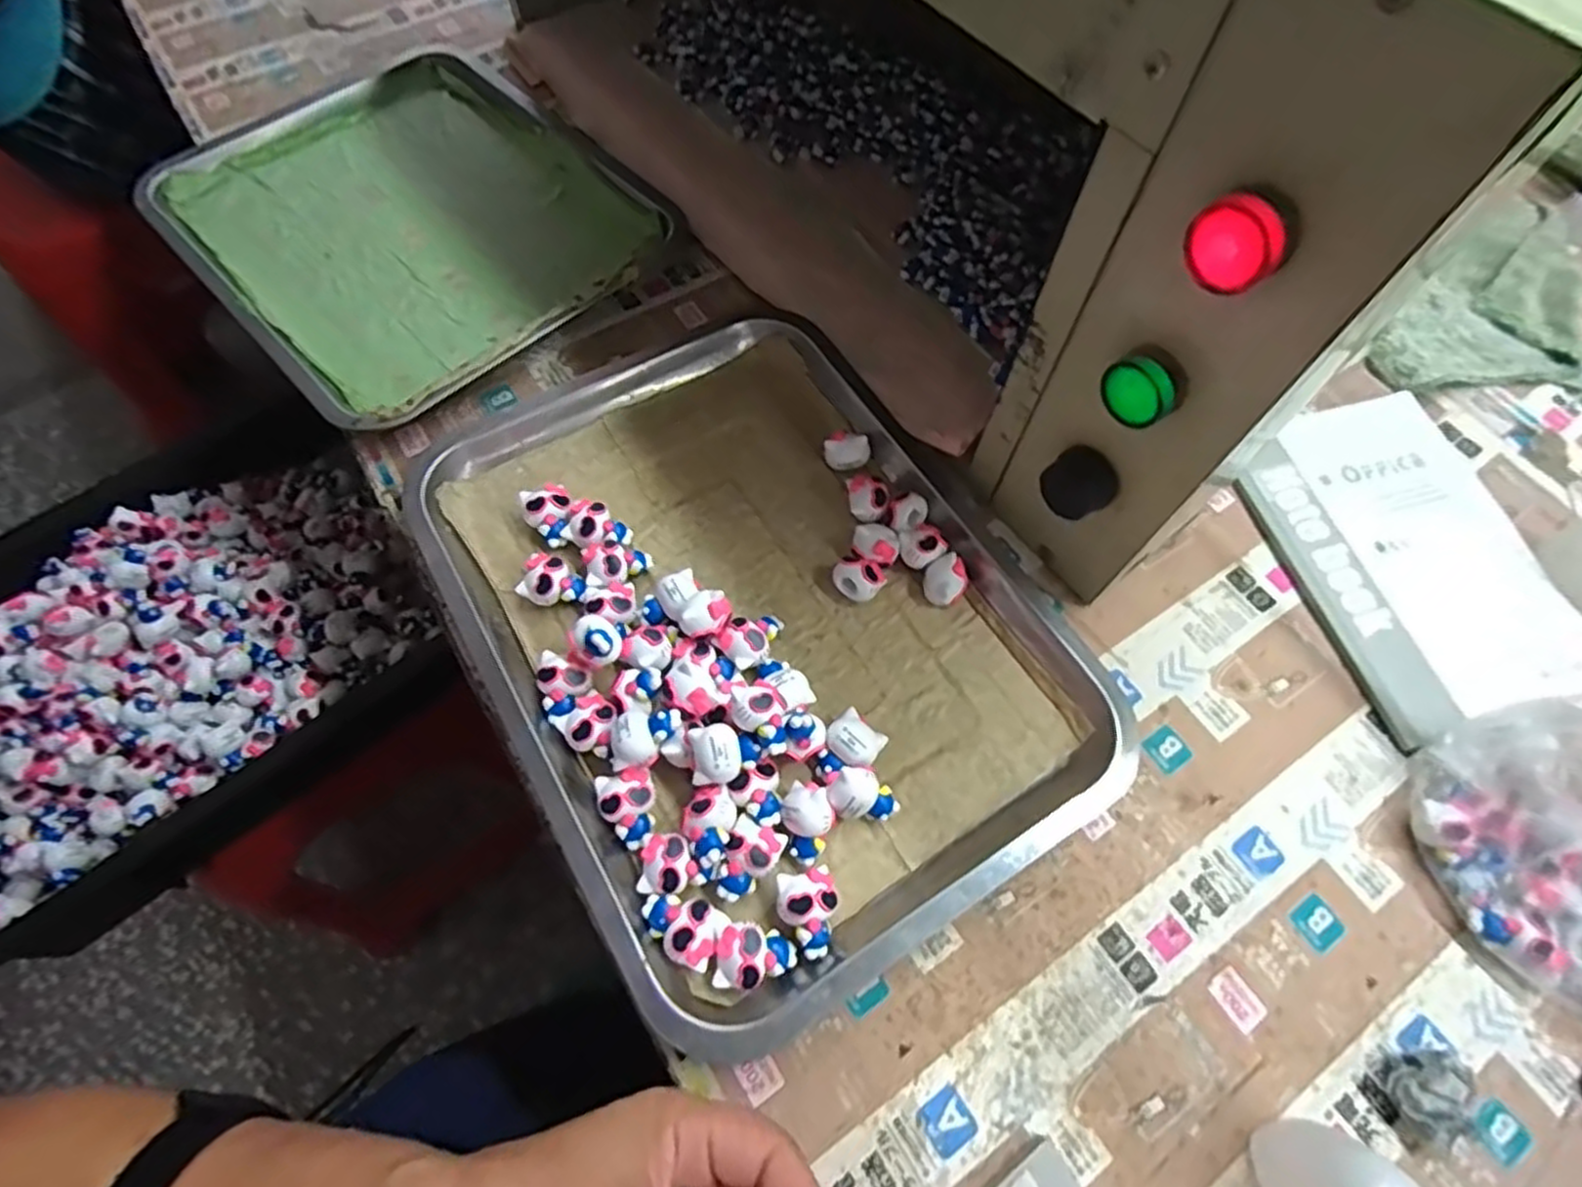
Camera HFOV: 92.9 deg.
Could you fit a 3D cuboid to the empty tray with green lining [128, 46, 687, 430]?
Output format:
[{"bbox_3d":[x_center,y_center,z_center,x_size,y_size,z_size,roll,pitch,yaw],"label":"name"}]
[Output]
[{"bbox_3d":[-0.276,-0.272,0.540,0.343,0.034,0.269,42,72,17],"label":"empty tray with green lining"}]

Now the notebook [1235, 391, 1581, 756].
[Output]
[{"bbox_3d":[0.352,-0.024,0.430,0.139,0.008,0.191,-16,66,-8],"label":"notebook"}]

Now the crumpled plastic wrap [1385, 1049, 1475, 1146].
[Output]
[{"bbox_3d":[0.266,0.208,0.315,0.031,0.018,0.027,-33,70,-15],"label":"crumpled plastic wrap"}]

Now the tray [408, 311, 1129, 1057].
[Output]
[{"bbox_3d":[-0.022,0.006,0.388,0.268,0.035,0.351,-31,69,-14],"label":"tray"}]

